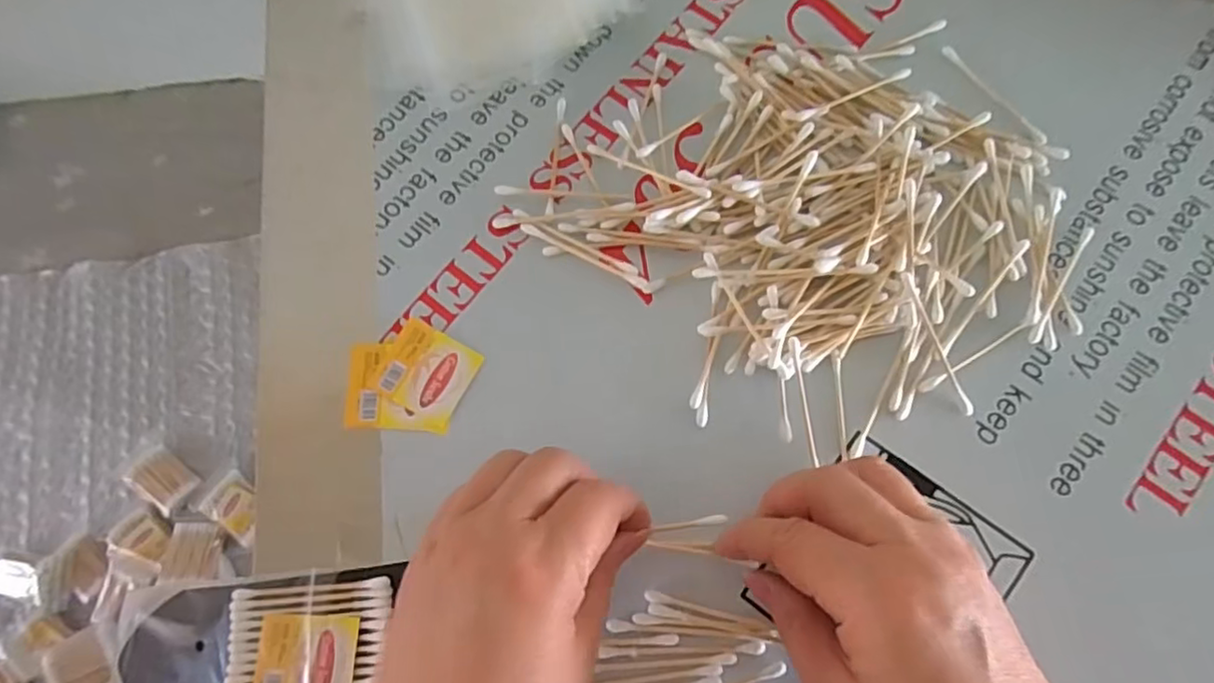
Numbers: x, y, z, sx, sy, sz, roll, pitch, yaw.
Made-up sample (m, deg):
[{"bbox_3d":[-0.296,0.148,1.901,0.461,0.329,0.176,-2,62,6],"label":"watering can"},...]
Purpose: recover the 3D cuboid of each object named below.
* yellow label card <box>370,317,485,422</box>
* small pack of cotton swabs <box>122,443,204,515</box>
[{"bbox_3d":[-0.087,0.014,0.312,0.042,0.004,0.038,26,78,8],"label":"yellow label card"},{"bbox_3d":[-0.524,0.160,0.762,0.080,0.015,0.055,36,80,10],"label":"small pack of cotton swabs"}]

